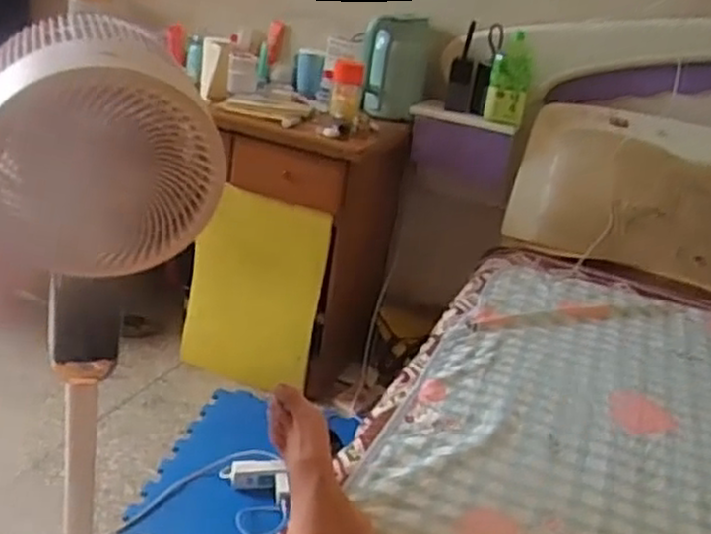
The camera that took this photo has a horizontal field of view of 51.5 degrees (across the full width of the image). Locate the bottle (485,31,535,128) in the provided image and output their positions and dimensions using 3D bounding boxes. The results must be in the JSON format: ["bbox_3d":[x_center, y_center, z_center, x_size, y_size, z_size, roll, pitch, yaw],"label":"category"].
[{"bbox_3d":[0.343,-0.412,1.633,0.086,0.179,0.054,14,23,9],"label":"bottle"}]

